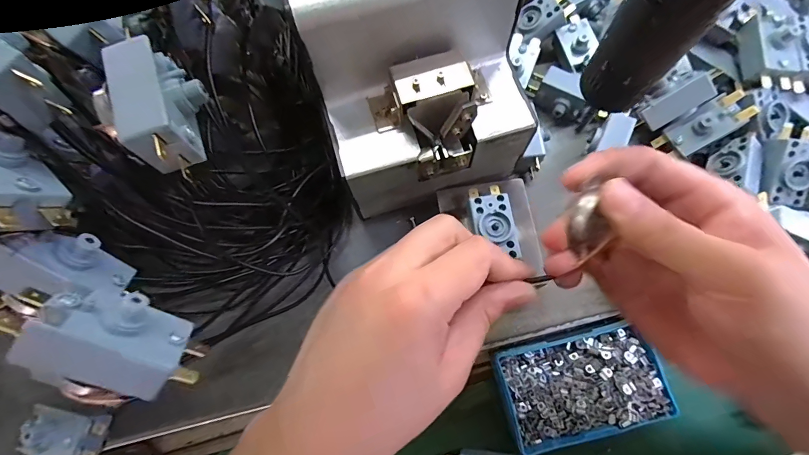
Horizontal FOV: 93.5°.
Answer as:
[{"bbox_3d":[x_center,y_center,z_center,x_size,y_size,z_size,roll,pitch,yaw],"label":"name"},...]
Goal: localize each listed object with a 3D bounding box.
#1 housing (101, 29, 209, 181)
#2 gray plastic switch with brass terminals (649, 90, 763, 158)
[{"bbox_3d":[-0.099,-0.051,0.156,0.028,0.029,0.054,-22,75,-5],"label":"housing"},{"bbox_3d":[0.230,-0.078,0.289,0.063,0.020,0.027,-30,74,18],"label":"gray plastic switch with brass terminals"}]

